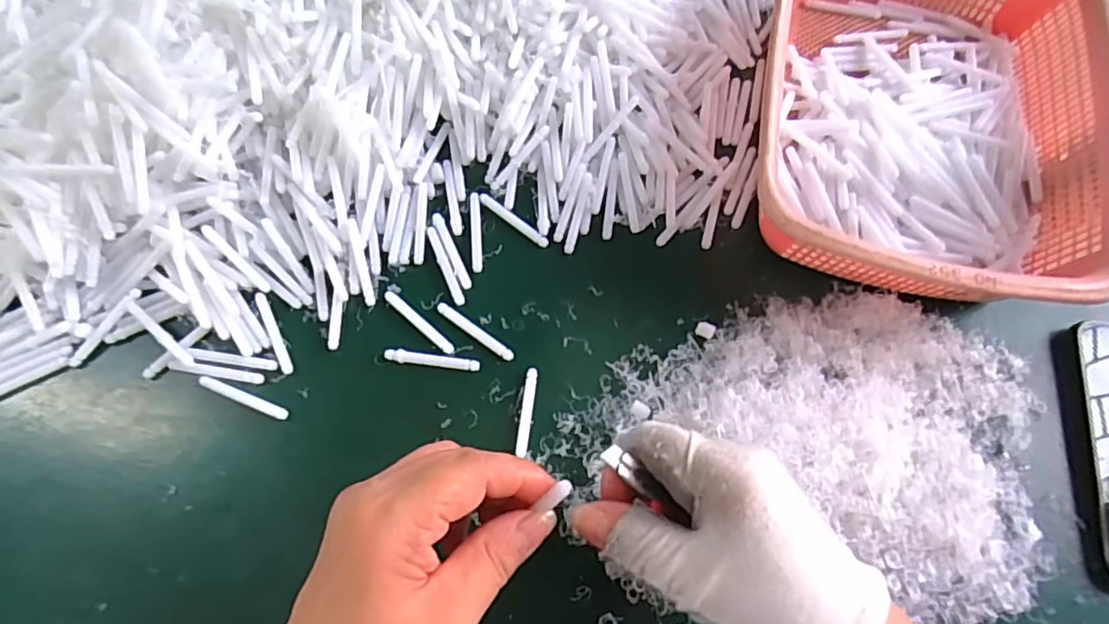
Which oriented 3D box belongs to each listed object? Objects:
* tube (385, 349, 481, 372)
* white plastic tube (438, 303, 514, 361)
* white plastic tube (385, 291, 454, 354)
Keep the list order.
[{"bbox_3d":[-0.076,0.030,0.379,0.058,0.004,0.008,6,71,1],"label":"tube"},{"bbox_3d":[-0.051,0.012,0.387,0.060,0.004,0.007,36,74,10],"label":"white plastic tube"},{"bbox_3d":[-0.088,0.006,0.389,0.059,0.004,0.007,41,75,12],"label":"white plastic tube"}]

